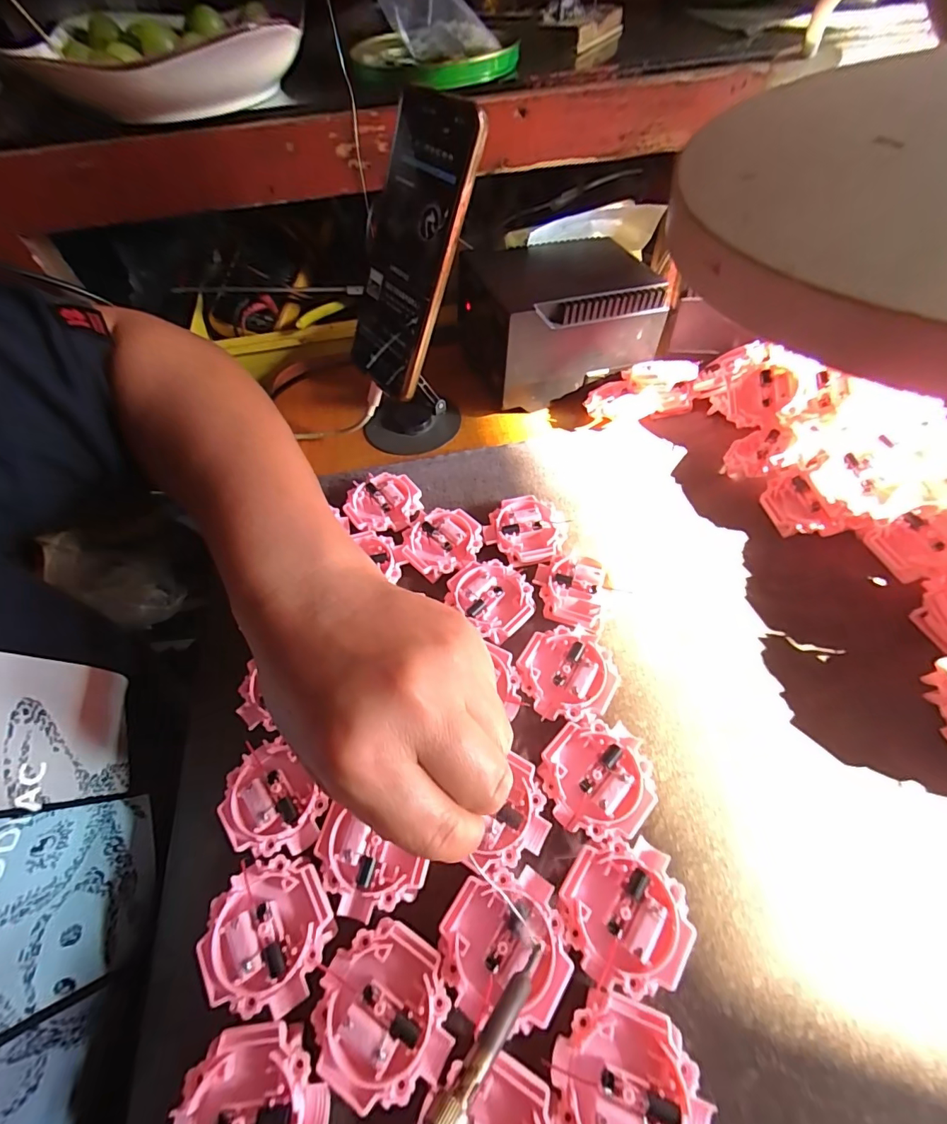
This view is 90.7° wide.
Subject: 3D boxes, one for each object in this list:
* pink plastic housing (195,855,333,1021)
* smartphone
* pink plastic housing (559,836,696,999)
[{"bbox_3d":[-0.089,0.159,0.203,0.049,0.009,0.052,-2,56,2],"label":"pink plastic housing"},{"bbox_3d":[-0.046,-0.202,0.310,0.014,0.162,0.088,-14,50,-42],"label":"smartphone"},{"bbox_3d":[0.065,0.151,0.201,0.050,0.012,0.050,-12,56,-5],"label":"pink plastic housing"}]

